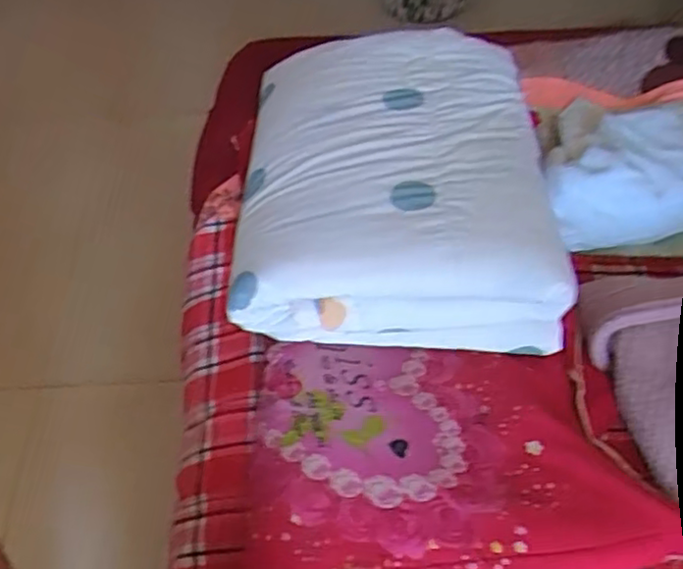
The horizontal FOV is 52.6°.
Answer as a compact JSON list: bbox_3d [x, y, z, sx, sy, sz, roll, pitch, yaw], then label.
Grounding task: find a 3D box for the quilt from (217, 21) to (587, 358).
[{"bbox_3d":[0.062,-0.122,0.774,0.339,0.110,0.387,1,53,2],"label":"quilt"}]

